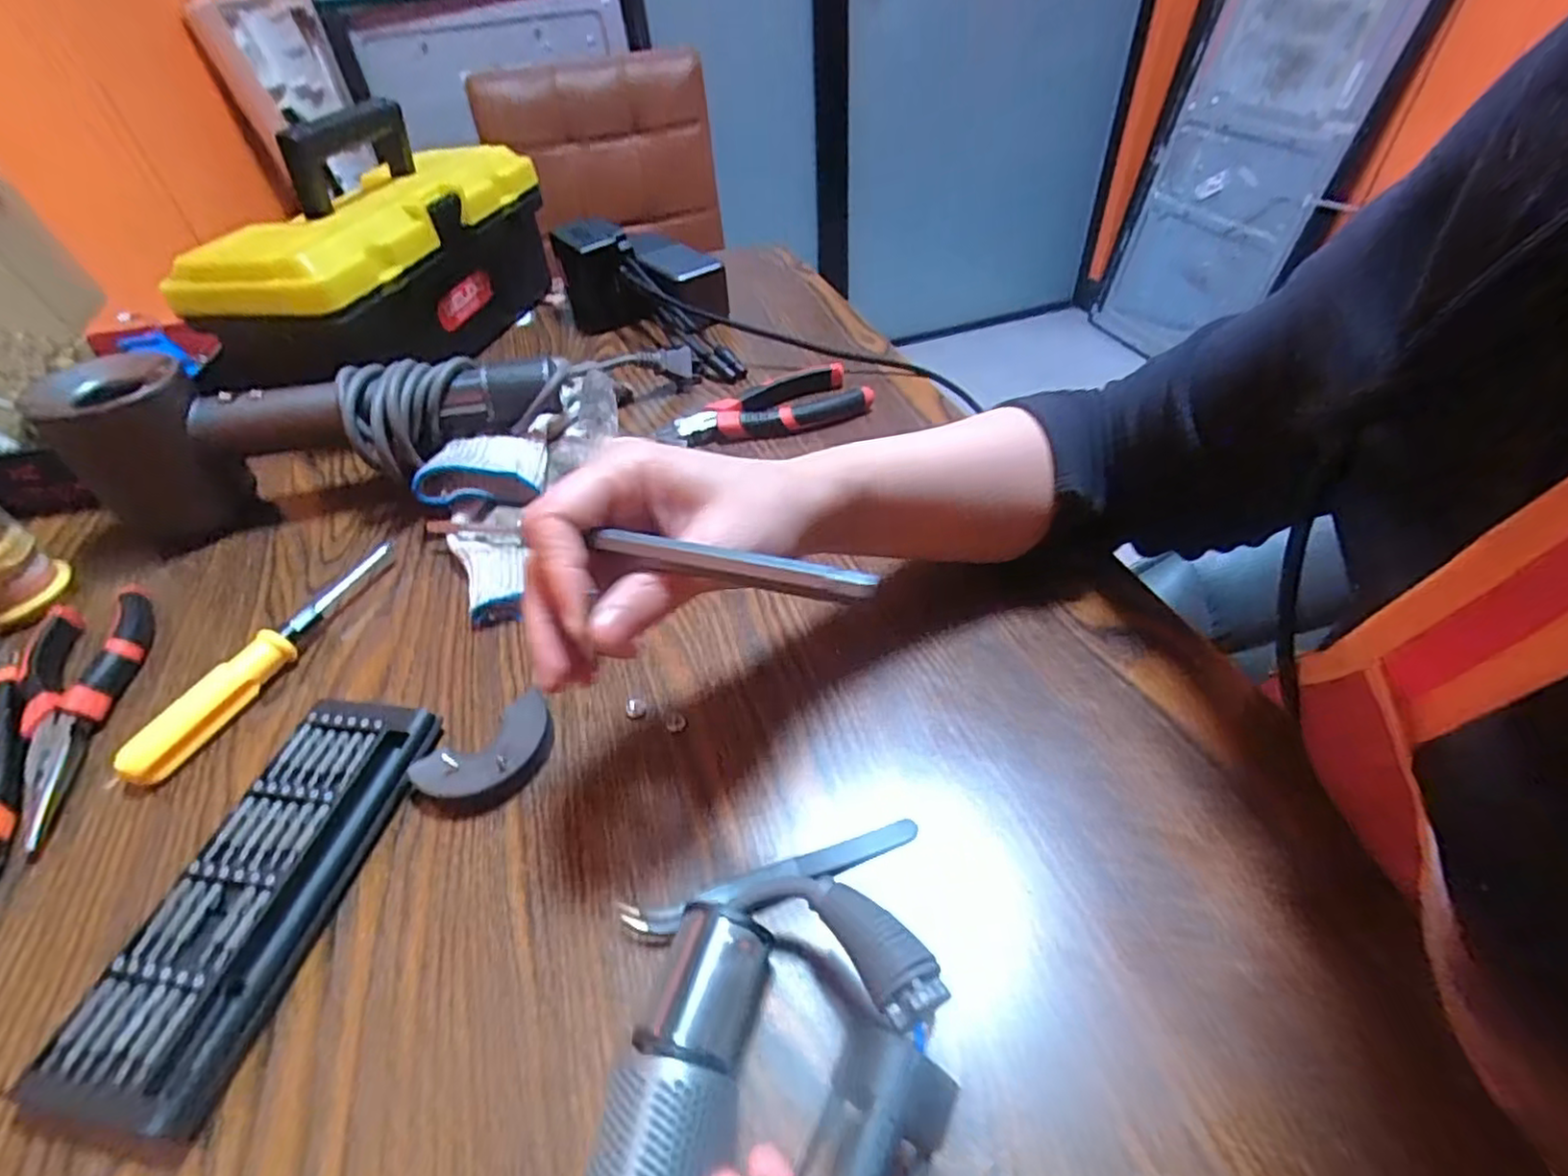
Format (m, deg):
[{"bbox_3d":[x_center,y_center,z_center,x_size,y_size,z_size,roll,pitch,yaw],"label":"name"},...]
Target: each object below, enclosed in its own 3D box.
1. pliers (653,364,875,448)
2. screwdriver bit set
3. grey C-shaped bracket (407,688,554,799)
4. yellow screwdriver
[{"bbox_3d":[-0.015,-0.130,0.507,0.154,0.023,0.062,-18,47,-16],"label":"pliers"},{"bbox_3d":[-0.201,0.113,0.265,0.059,0.015,0.152,6,45,8],"label":"screwdriver bit set"},{"bbox_3d":[-0.128,0.075,0.299,0.059,0.017,0.034,-32,52,-27],"label":"grey C-shaped bracket"},{"bbox_3d":[-0.264,0.032,0.354,0.018,0.017,0.159,15,47,17],"label":"yellow screwdriver"}]

